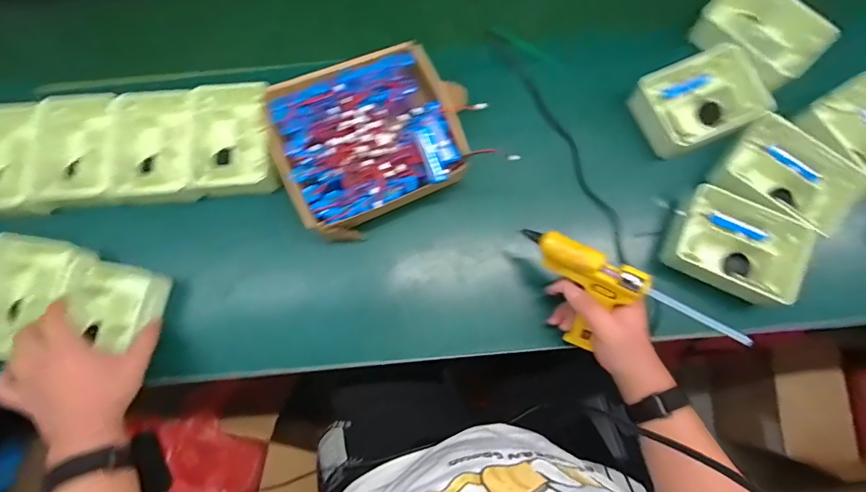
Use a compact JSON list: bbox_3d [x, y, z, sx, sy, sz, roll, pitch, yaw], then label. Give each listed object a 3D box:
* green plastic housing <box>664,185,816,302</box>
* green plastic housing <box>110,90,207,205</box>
[{"bbox_3d":[0.379,-0.001,0.552,0.160,0.051,0.112,26,78,7],"label":"green plastic housing"},{"bbox_3d":[-0.374,-0.130,0.595,0.105,0.061,0.148,-5,76,0],"label":"green plastic housing"}]

